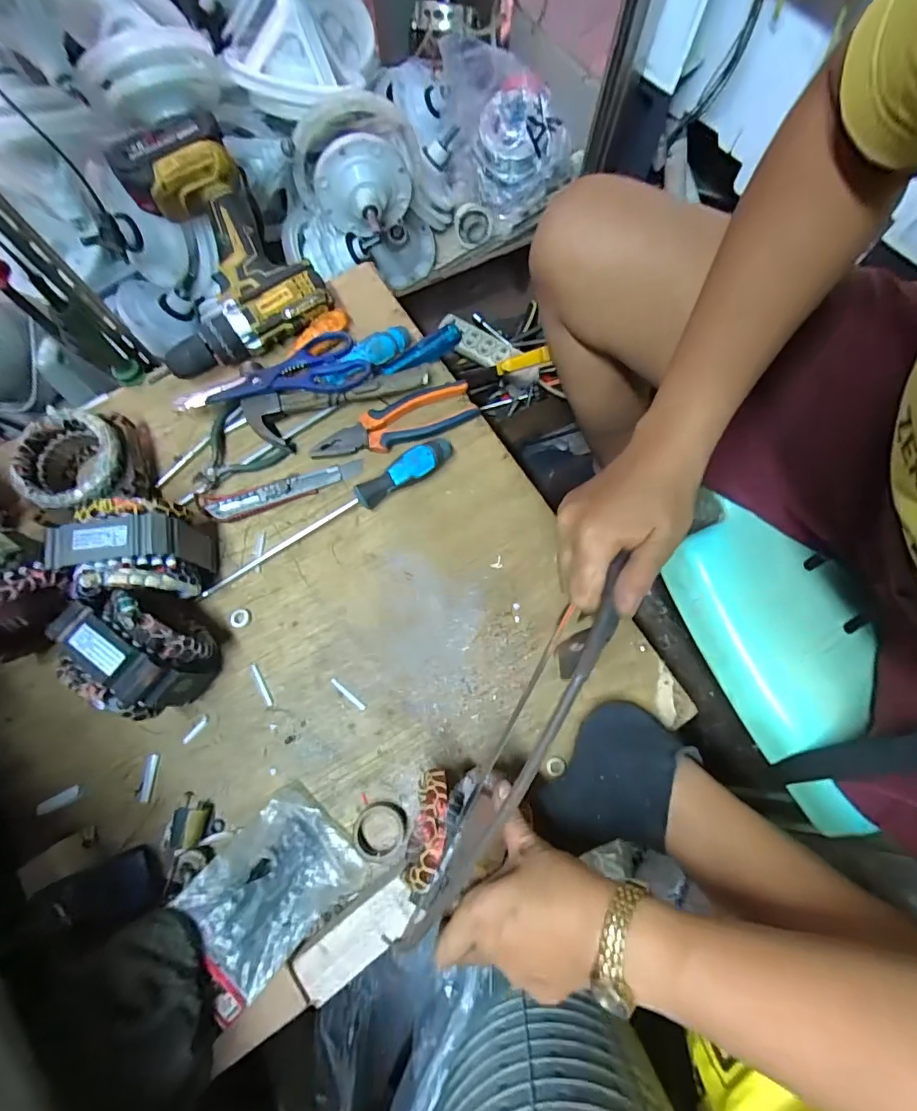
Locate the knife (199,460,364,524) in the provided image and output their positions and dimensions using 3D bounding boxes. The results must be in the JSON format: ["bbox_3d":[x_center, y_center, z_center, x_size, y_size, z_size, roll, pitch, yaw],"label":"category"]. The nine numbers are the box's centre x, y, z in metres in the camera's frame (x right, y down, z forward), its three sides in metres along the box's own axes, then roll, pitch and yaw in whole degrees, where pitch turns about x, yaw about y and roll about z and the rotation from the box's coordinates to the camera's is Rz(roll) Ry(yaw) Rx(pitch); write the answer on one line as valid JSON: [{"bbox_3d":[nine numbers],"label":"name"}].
[{"bbox_3d":[-0.190,-0.070,0.533,0.174,0.015,0.035,-16,77,-4],"label":"knife"}]

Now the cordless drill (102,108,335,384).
[{"bbox_3d":[-0.280,-0.315,0.531,0.197,0.066,0.217,-37,108,-5],"label":"cordless drill"}]

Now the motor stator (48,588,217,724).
[{"bbox_3d":[-0.281,0.086,0.446,0.080,0.110,0.103,-44,80,-10],"label":"motor stator"}]

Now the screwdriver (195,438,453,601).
[{"bbox_3d":[-0.135,-0.042,0.513,0.298,0.033,0.035,-32,79,-8],"label":"screwdriver"}]

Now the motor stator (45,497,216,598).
[{"bbox_3d":[-0.299,0.001,0.468,0.104,0.108,0.083,-7,76,-2],"label":"motor stator"}]

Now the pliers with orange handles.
[{"bbox_3d":[-0.071,-0.146,0.550,0.184,0.015,0.052,-21,77,-6],"label":"pliers with orange handles"}]

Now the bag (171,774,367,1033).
[{"bbox_3d":[-0.163,0.283,0.424,0.136,0.016,0.104,-36,76,-31],"label":"bag"}]

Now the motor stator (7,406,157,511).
[{"bbox_3d":[-0.381,-0.092,0.509,0.097,0.068,0.099,0,76,-1],"label":"motor stator"}]

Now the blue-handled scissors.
[{"bbox_3d":[-0.197,-0.185,0.532,0.195,0.014,0.078,-26,72,-12],"label":"blue-handled scissors"}]

